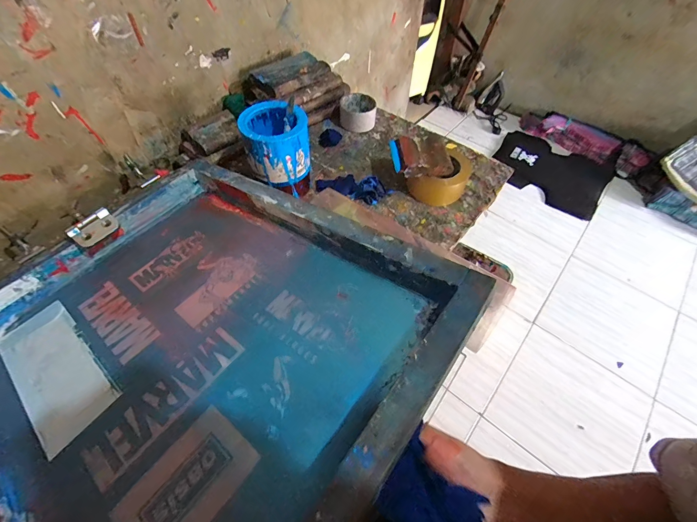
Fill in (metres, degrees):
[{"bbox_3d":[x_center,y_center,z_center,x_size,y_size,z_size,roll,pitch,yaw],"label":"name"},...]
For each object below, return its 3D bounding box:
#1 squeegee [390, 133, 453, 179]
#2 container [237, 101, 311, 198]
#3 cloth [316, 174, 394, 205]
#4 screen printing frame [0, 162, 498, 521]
[{"bbox_3d":[0.132,-0.196,0.613,0.098,0.026,0.100,-2,56,-3],"label":"squeegee"},{"bbox_3d":[-0.124,-0.193,0.596,0.106,0.131,0.110,-10,57,-9],"label":"container"},{"bbox_3d":[0.009,-0.146,0.631,0.144,0.034,0.051,15,57,8],"label":"cloth"},{"bbox_3d":[-0.193,0.076,0.388,0.523,0.042,0.442,26,58,31],"label":"screen printing frame"}]

